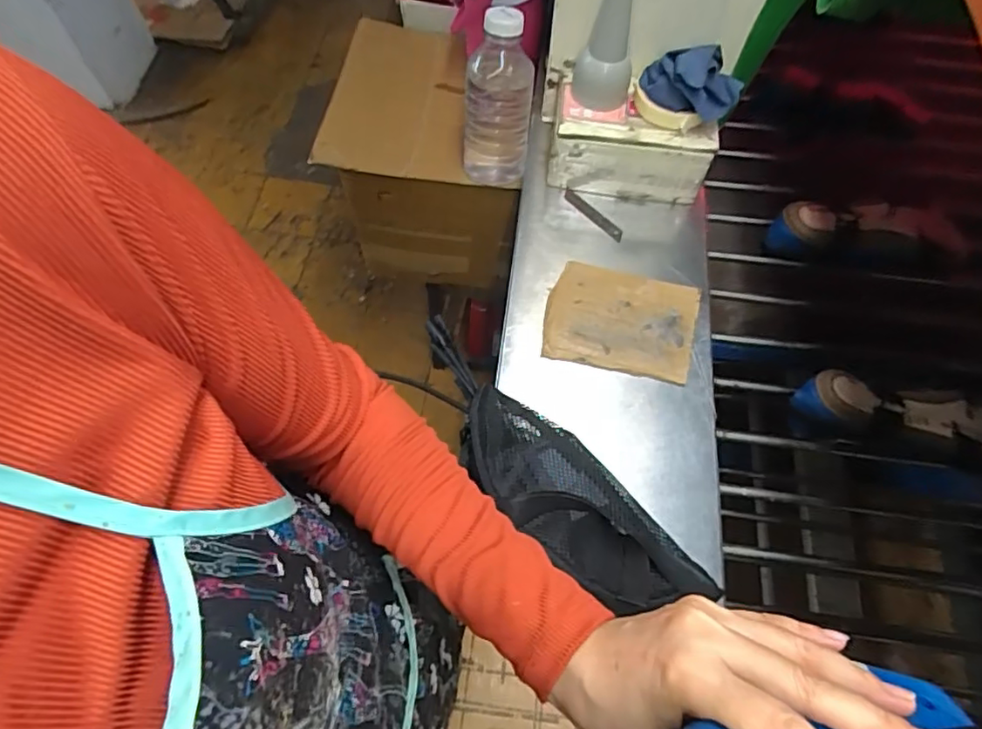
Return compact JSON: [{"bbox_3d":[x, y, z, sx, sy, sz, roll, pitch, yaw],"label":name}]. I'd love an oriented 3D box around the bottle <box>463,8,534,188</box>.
[{"bbox_3d":[0.010,-0.355,0.802,0.090,0.216,0.080,6,63,1],"label":"bottle"}]

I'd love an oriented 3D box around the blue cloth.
[{"bbox_3d":[0.231,-0.327,0.673,0.107,0.057,0.065,11,63,3],"label":"blue cloth"}]

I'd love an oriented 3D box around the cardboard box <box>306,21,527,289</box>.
[{"bbox_3d":[-0.108,-0.348,1.051,0.306,0.302,0.295,4,63,0],"label":"cardboard box"}]

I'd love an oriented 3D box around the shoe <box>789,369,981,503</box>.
[{"bbox_3d":[0.461,0.069,0.652,0.245,0.075,0.094,14,64,5],"label":"shoe"}]

